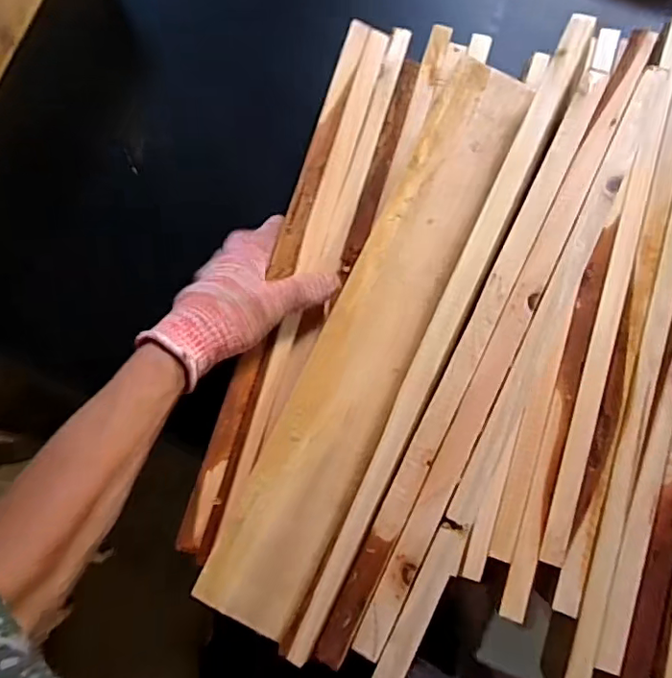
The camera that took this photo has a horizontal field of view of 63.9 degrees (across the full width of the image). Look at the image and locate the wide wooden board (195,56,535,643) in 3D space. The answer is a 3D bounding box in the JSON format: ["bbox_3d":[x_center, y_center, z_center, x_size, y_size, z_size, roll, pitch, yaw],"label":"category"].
[{"bbox_3d":[0.033,-0.015,0.424,0.075,0.010,0.474,25,81,5],"label":"wide wooden board"}]

